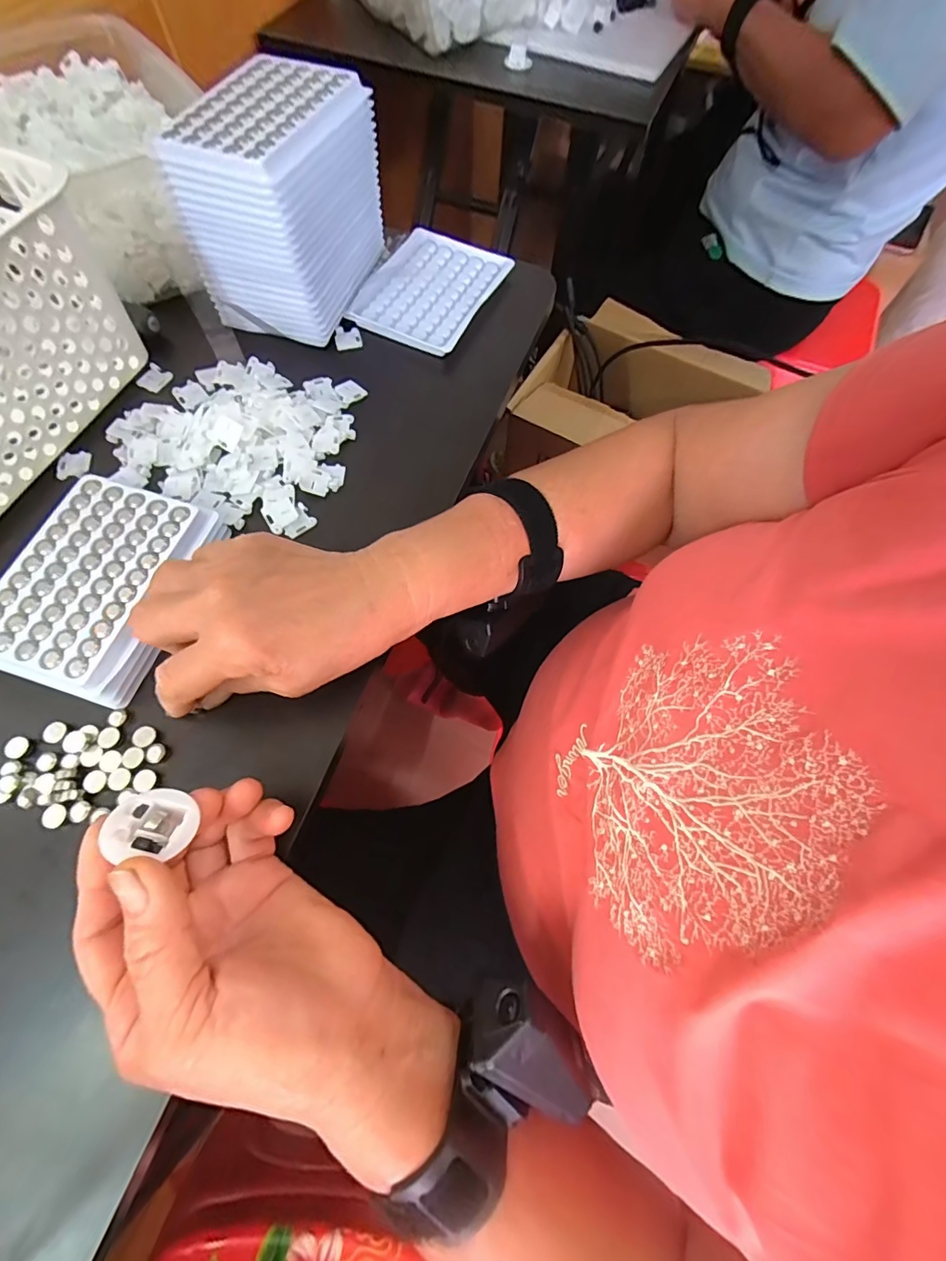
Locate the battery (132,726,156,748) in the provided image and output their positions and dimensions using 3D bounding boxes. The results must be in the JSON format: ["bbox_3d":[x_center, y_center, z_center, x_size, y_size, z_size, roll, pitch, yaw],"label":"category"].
[{"bbox_3d":[-0.182,0.059,0.262,0.011,0.004,0.011,15,68,4],"label":"battery"}]

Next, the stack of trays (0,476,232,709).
[{"bbox_3d":[-0.221,-0.027,0.285,0.097,0.020,0.126,17,69,5],"label":"stack of trays"}]

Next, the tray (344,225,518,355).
[{"bbox_3d":[-0.036,-0.288,0.402,0.095,0.016,0.126,23,69,7],"label":"tray"}]

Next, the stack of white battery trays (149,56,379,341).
[{"bbox_3d":[-0.135,-0.312,0.347,0.093,0.101,0.126,22,69,7],"label":"stack of white battery trays"}]

